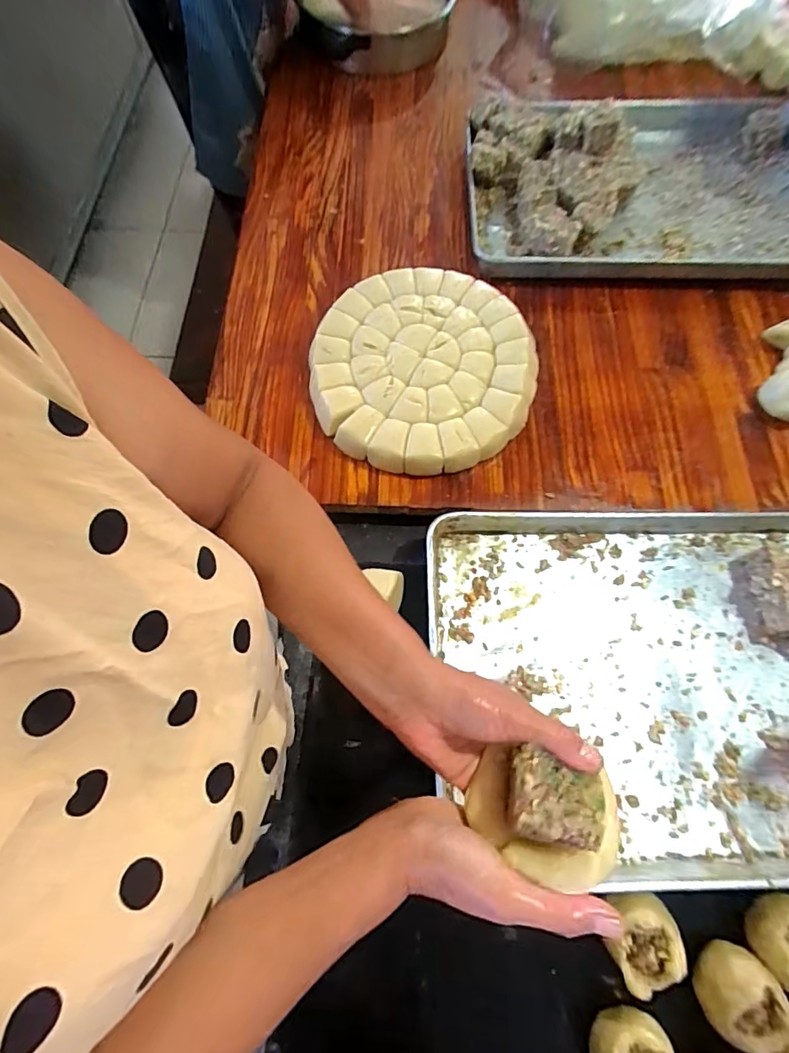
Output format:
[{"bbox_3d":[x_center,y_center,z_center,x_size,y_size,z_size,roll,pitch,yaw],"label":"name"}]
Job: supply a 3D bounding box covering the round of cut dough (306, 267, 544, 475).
[{"bbox_3d":[0.043,-0.230,0.702,0.303,0.046,0.318,0,69,-1],"label":"round of cut dough"}]

